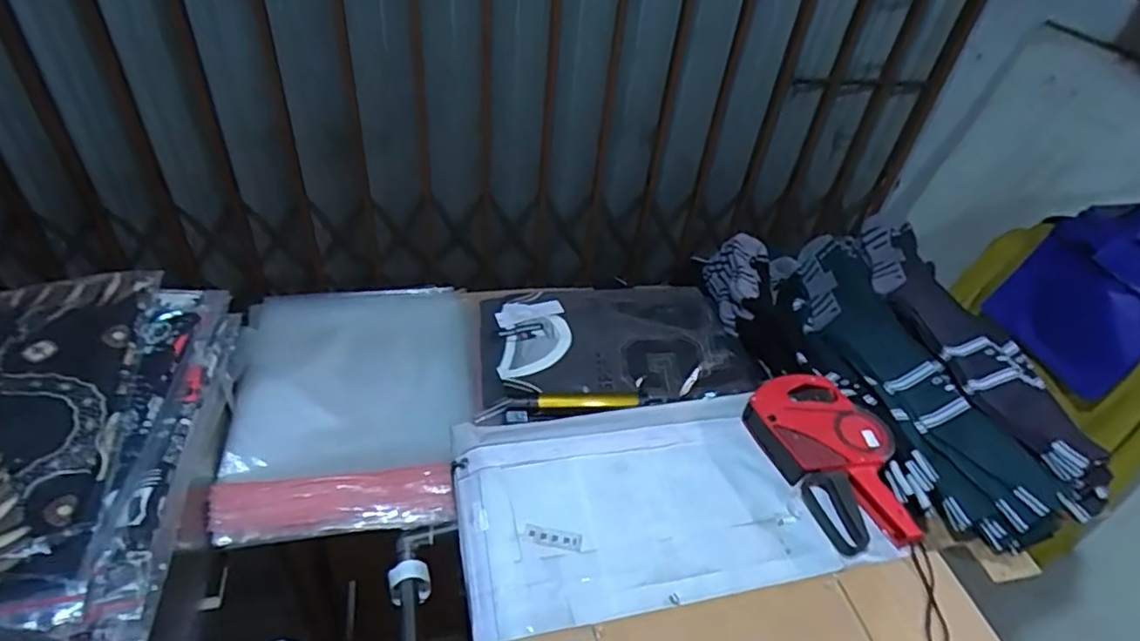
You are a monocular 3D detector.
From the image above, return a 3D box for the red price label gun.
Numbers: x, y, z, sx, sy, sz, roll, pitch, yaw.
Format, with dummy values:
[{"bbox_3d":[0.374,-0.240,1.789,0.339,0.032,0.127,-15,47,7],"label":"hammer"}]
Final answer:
[{"bbox_3d":[0.308,0.161,0.747,0.148,0.050,0.218,-8,44,-17],"label":"red price label gun"}]

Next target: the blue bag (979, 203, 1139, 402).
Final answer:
[{"bbox_3d":[0.969,-0.065,1.180,0.236,0.347,0.119,35,48,27],"label":"blue bag"}]

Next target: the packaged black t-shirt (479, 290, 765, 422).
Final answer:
[{"bbox_3d":[0.051,0.030,0.966,0.387,0.045,0.288,-6,43,-15],"label":"packaged black t-shirt"}]

